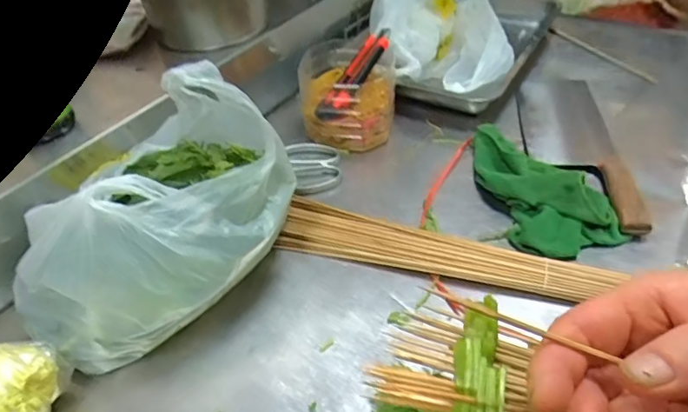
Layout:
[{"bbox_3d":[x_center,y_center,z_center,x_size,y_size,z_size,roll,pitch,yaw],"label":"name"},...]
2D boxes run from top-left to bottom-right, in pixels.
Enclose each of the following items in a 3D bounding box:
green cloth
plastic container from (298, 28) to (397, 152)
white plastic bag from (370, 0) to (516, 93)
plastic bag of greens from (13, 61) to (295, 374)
[{"bbox_3d":[0.226,-0.033,0.587,0.107,0.055,0.222,-9,42,-4],"label":"green cloth"},{"bbox_3d":[0.007,-0.172,0.718,0.130,0.111,0.153,3,43,10],"label":"plastic container"},{"bbox_3d":[0.149,-0.280,0.778,0.231,0.147,0.206,6,44,13],"label":"white plastic bag"},{"bbox_3d":[-0.186,-0.011,0.453,0.182,0.196,0.259,28,52,32],"label":"plastic bag of greens"}]

